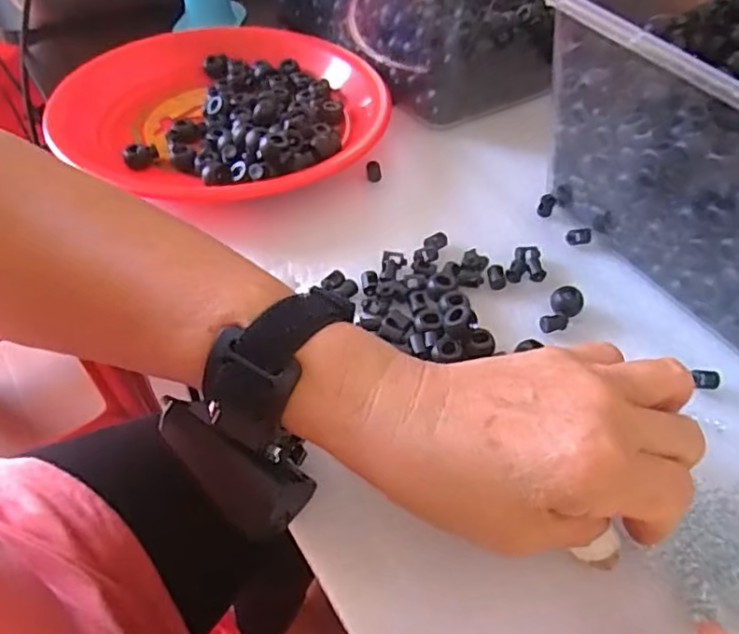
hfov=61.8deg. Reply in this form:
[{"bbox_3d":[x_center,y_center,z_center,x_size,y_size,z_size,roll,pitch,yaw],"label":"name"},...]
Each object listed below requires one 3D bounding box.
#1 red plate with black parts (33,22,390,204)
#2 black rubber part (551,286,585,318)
[{"bbox_3d":[-0.092,-0.157,0.439,0.217,0.033,0.213,32,57,21],"label":"red plate with black parts"},{"bbox_3d":[0.112,-0.009,0.350,0.017,0.013,0.013,24,54,16],"label":"black rubber part"}]

